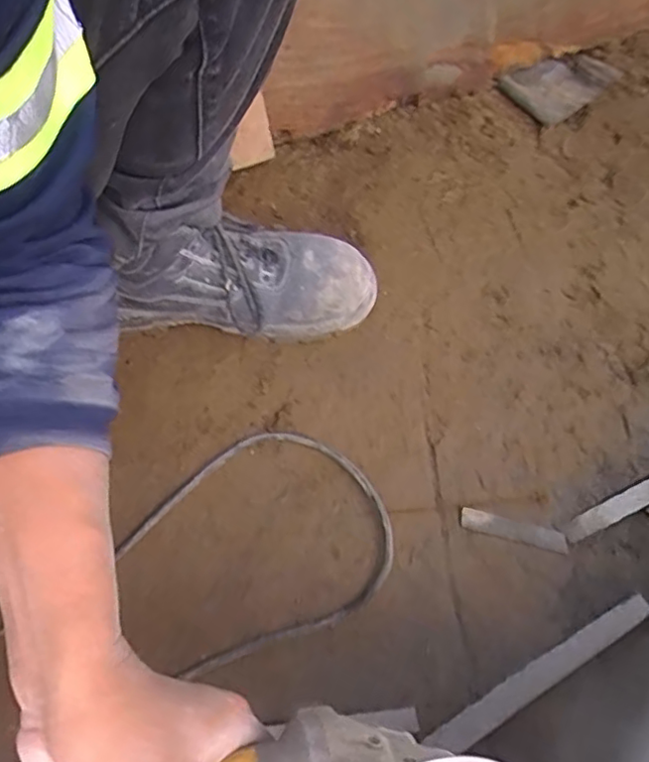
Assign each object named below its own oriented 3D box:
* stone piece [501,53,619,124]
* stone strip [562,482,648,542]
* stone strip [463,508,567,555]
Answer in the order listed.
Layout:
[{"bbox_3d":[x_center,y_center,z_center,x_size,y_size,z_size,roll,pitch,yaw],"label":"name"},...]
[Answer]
[{"bbox_3d":[0.294,-0.377,0.752,0.132,0.031,0.089,-31,72,-17],"label":"stone piece"},{"bbox_3d":[0.289,0.103,0.544,0.171,0.009,0.017,-22,69,-14],"label":"stone strip"},{"bbox_3d":[0.165,0.130,0.521,0.093,0.013,0.018,11,66,6],"label":"stone strip"}]

